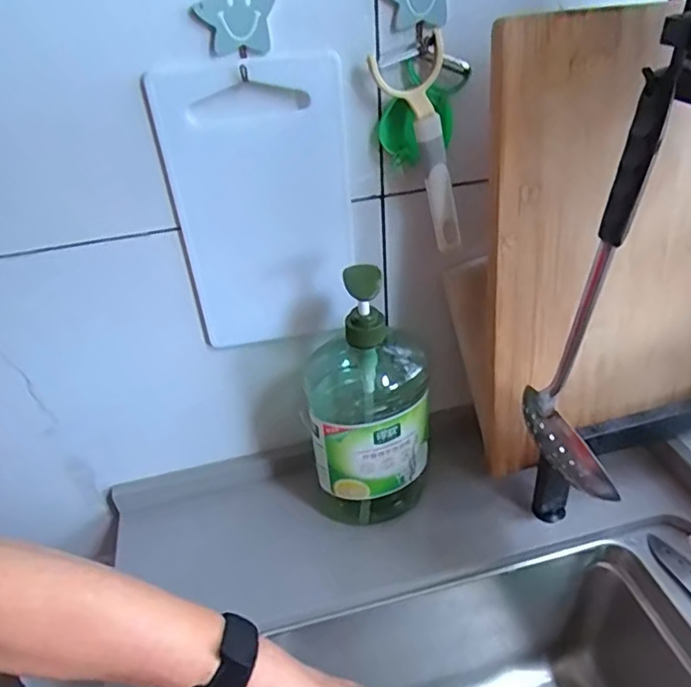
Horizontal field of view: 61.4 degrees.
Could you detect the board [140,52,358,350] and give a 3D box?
[{"bbox_3d":[-0.069,-0.110,0.506,0.150,0.245,0.014,-10,32,-8],"label":"board"}]

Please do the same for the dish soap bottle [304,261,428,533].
[{"bbox_3d":[0.022,0.058,0.556,0.112,0.274,0.078,-2,35,5],"label":"dish soap bottle"}]

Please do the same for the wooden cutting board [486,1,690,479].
[{"bbox_3d":[0.263,-0.085,0.513,0.292,0.375,0.020,-13,26,-11],"label":"wooden cutting board"}]

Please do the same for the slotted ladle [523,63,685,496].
[{"bbox_3d":[0.172,-0.023,0.405,0.071,0.294,0.077,7,37,17],"label":"slotted ladle"}]

